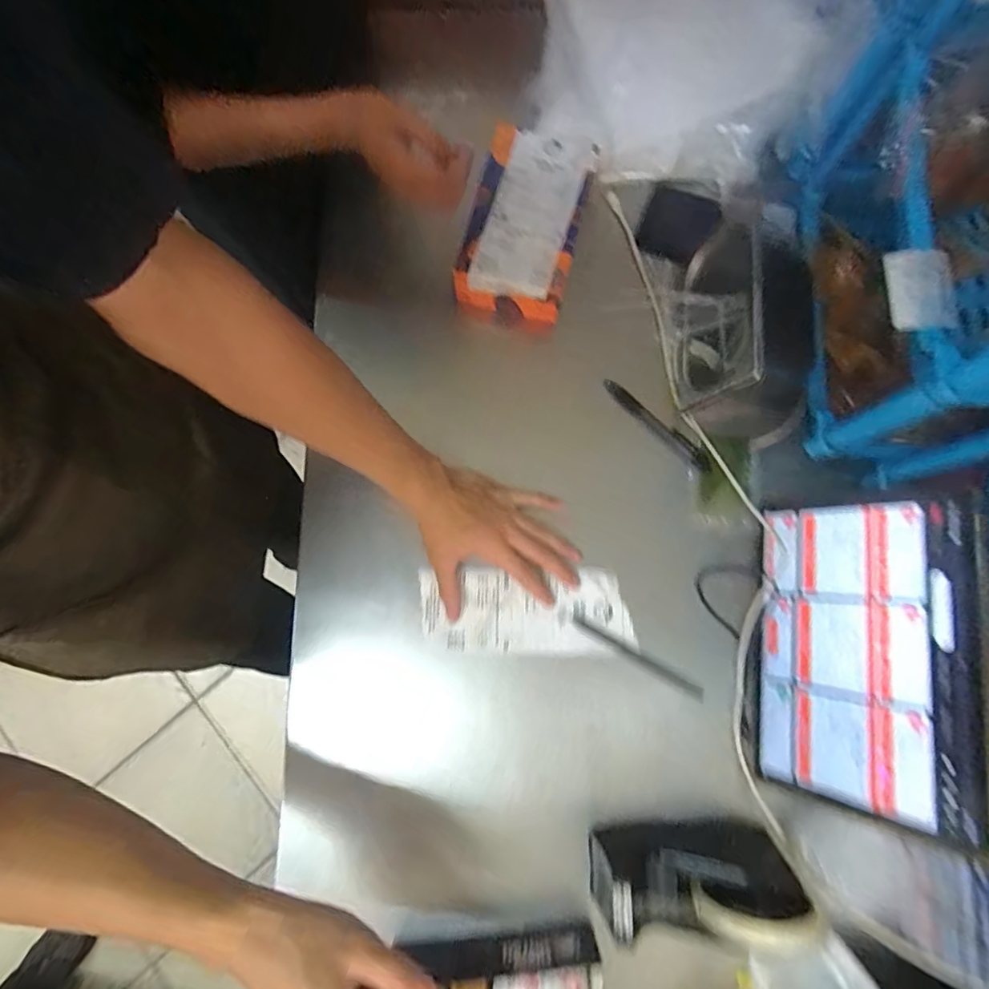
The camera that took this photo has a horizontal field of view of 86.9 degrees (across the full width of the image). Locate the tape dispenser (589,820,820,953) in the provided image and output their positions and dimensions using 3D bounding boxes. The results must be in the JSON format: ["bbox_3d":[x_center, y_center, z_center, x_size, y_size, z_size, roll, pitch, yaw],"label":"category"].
[{"bbox_3d":[0.160,0.308,0.415,0.155,0.102,0.053,-6,79,0],"label":"tape dispenser"}]

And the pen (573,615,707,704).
[{"bbox_3d":[0.137,0.157,0.502,0.137,0.011,0.012,30,81,7],"label":"pen"}]

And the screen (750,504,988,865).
[{"bbox_3d":[0.290,0.128,0.424,0.008,0.162,0.234,14,79,-31],"label":"screen"}]

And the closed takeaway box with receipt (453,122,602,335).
[{"bbox_3d":[0.032,-0.274,0.545,0.111,0.073,0.182,16,79,4],"label":"closed takeaway box with receipt"}]

